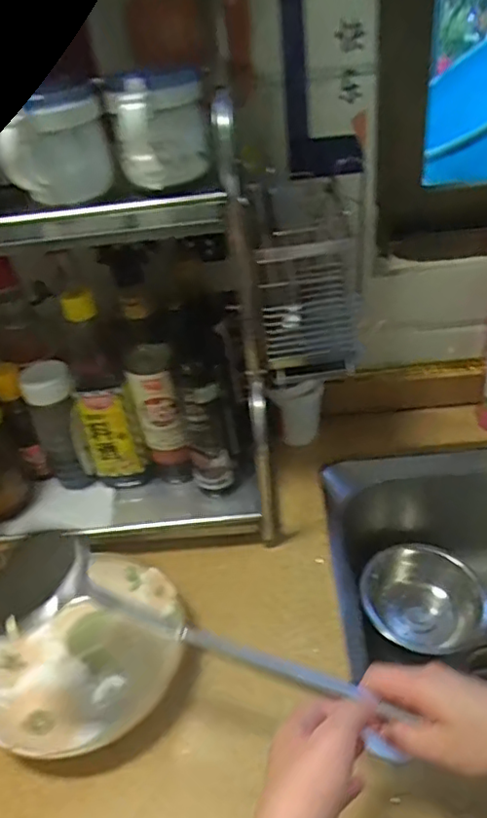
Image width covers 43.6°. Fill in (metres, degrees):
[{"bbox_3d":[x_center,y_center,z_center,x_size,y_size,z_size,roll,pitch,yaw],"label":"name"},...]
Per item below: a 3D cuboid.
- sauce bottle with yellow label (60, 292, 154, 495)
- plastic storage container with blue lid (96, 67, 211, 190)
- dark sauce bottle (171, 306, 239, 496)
[{"bbox_3d":[-0.156,-0.008,0.669,0.073,0.245,0.060,-15,37,-15],"label":"sauce bottle with yellow label"},{"bbox_3d":[-0.073,-0.242,0.530,0.086,0.091,0.077,-7,36,-3],"label":"plastic storage container with blue lid"},{"bbox_3d":[-0.041,0.004,0.652,0.056,0.205,0.060,-6,36,-2],"label":"dark sauce bottle"}]

